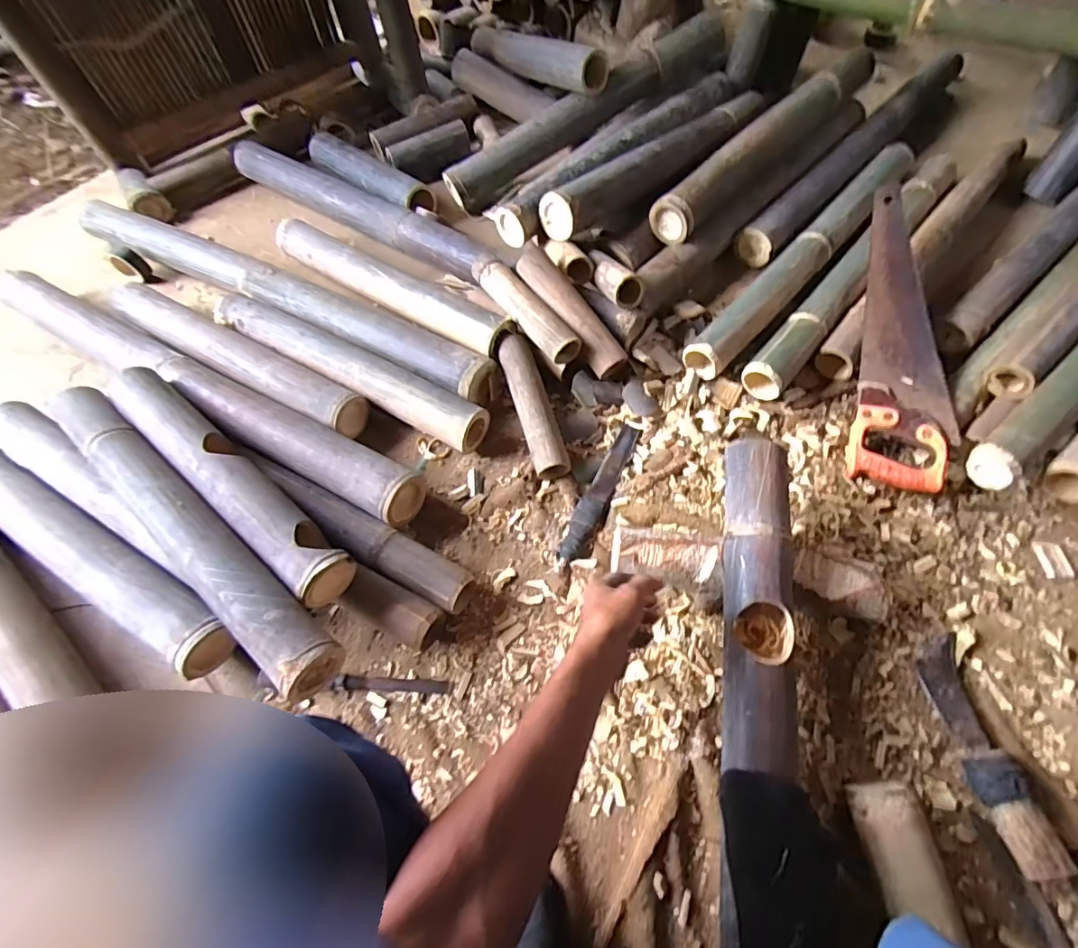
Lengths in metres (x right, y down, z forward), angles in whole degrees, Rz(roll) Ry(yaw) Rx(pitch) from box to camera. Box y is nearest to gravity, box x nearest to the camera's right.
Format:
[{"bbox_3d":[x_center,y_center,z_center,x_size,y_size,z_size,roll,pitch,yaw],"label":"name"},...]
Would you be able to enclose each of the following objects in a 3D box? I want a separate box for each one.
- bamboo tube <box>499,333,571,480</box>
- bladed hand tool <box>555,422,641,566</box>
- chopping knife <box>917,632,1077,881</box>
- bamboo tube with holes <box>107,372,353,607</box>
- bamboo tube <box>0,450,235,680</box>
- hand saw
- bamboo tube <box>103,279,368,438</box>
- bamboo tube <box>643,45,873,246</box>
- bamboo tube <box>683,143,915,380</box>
[{"bbox_3d":[-0.010,-0.107,0.816,0.055,0.064,0.230,-16,63,-5],"label":"bamboo tube"},{"bbox_3d":[0.090,0.023,0.774,0.037,0.016,0.240,24,66,15],"label":"bladed hand tool"},{"bbox_3d":[0.497,0.299,0.582,0.054,0.043,0.232,-7,62,0],"label":"chopping knife"},{"bbox_3d":[-0.432,0.006,0.726,0.487,0.084,0.071,37,70,20],"label":"bamboo tube with holes"},{"bbox_3d":[-0.646,0.102,0.738,0.554,0.074,0.075,27,67,16],"label":"bamboo tube"},{"bbox_3d":[0.552,-0.220,0.785,0.119,0.019,0.500,9,75,21],"label":"hand saw"},{"bbox_3d":[-0.525,-0.203,0.892,0.543,0.064,0.083,25,66,15],"label":"bamboo tube"},{"bbox_3d":[0.437,-0.623,0.983,0.591,0.075,0.083,-40,67,-17],"label":"bamboo tube"},{"bbox_3d":[0.477,-0.389,0.925,0.071,0.064,0.643,40,71,21],"label":"bamboo tube"}]

